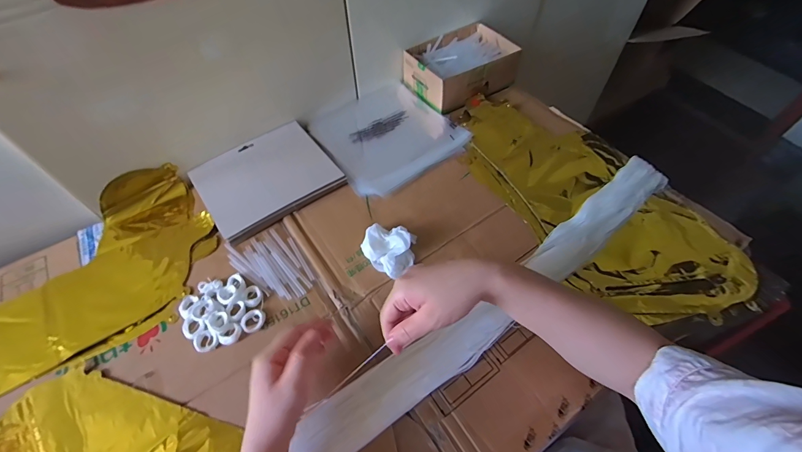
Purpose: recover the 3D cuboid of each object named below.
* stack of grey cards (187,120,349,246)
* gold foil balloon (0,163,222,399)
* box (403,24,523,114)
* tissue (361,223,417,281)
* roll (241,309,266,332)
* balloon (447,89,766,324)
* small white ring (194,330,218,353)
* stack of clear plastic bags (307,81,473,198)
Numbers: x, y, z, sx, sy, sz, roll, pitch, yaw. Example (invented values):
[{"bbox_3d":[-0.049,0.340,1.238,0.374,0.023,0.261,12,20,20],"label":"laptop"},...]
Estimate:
[{"bbox_3d":[-0.203,-0.075,0.563,0.191,0.022,0.156,-32,61,-19],"label":"stack of grey cards"},{"bbox_3d":[-0.444,0.081,0.464,0.398,0.048,0.220,-29,59,-19],"label":"gold foil balloon"},{"bbox_3d":[0.114,-0.299,0.691,0.190,0.068,0.132,-31,61,-18],"label":"box"},{"bbox_3d":[-0.012,0.027,0.492,0.070,0.029,0.067,38,64,23],"label":"tissue"},{"bbox_3d":[-0.179,0.114,0.446,0.028,0.005,0.026,-1,56,1],"label":"roll"},{"bbox_3d":[0.270,-0.058,0.567,0.230,0.032,0.468,-28,58,-18],"label":"balloon"},{"bbox_3d":[-0.229,0.135,0.430,0.024,0.006,0.025,-1,56,1],"label":"small white ring"},{"bbox_3d":[-0.028,-0.166,0.642,0.220,0.014,0.233,-30,60,-18],"label":"stack of clear plastic bags"}]

